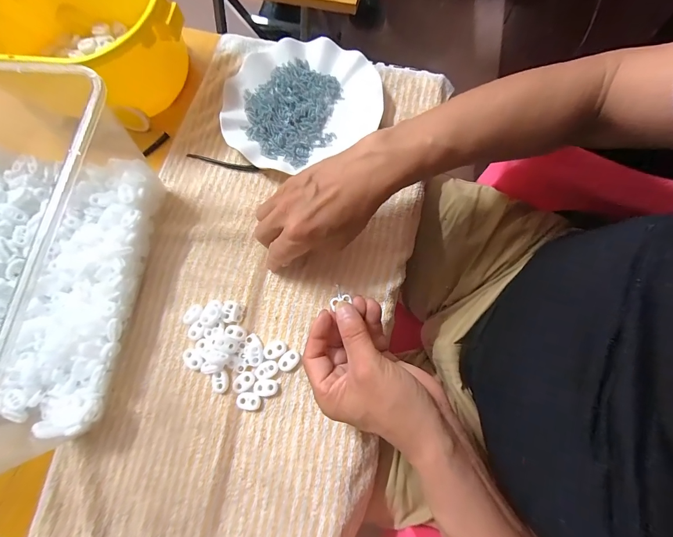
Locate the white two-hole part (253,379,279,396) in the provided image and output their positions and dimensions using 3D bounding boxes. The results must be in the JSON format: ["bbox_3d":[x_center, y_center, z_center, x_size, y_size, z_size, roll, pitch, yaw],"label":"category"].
[{"bbox_3d":[-0.067,0.113,0.310,0.022,0.004,0.015,-2,74,1],"label":"white two-hole part"}]

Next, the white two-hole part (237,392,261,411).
[{"bbox_3d":[-0.083,0.126,0.310,0.023,0.004,0.016,12,74,5],"label":"white two-hole part"}]

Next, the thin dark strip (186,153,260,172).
[{"bbox_3d":[-0.135,-0.125,0.383,0.090,0.006,0.007,14,74,5],"label":"thin dark strip"}]

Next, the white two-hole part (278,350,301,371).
[{"bbox_3d":[-0.046,0.090,0.318,0.015,0.004,0.022,43,79,12],"label":"white two-hole part"}]

